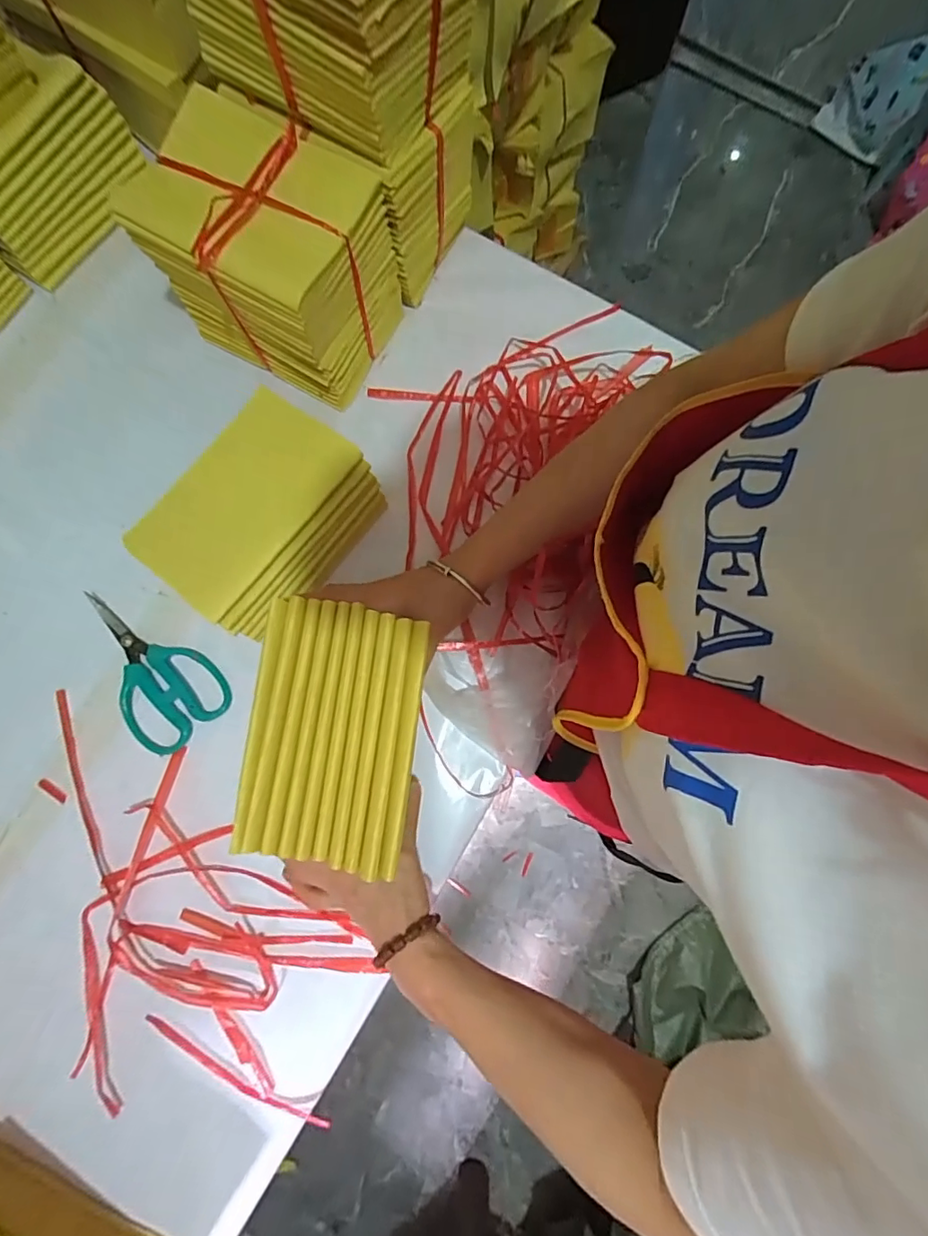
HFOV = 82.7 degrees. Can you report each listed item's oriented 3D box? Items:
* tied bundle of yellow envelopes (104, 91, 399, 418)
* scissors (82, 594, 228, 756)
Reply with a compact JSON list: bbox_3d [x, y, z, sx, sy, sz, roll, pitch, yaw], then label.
[{"bbox_3d":[-0.152,-0.292,0.430,0.154,0.144,0.121,28,80,5],"label":"tied bundle of yellow envelopes"},{"bbox_3d":[-0.274,0.043,0.448,0.148,0.008,0.083,44,82,7],"label":"scissors"}]

